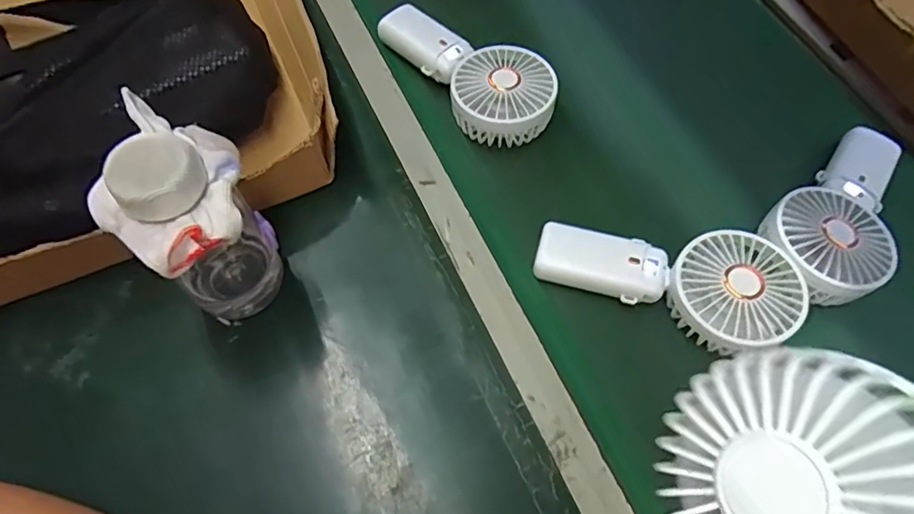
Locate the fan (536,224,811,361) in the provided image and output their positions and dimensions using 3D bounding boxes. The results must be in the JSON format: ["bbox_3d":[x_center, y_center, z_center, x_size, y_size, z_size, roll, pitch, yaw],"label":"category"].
[{"bbox_3d":[0.149,0.022,0.400,0.179,0.032,0.088,5,64,1],"label":"fan"}]

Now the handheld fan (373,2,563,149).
[{"bbox_3d":[0.010,-0.171,0.507,0.083,0.055,0.185,-33,57,-16],"label":"handheld fan"}]

